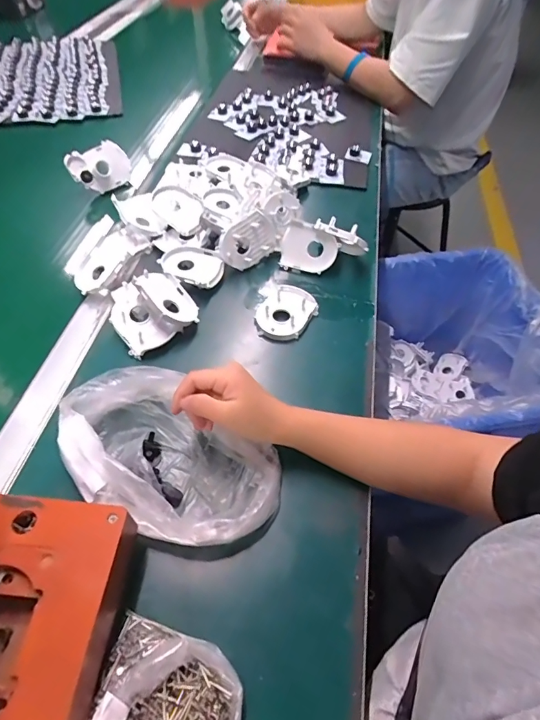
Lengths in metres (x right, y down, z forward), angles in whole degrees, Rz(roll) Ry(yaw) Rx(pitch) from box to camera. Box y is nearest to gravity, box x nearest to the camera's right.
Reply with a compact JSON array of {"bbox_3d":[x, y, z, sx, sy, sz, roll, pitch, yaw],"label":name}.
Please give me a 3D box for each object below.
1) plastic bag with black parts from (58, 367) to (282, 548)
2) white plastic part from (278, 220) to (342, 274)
[{"bbox_3d":[-0.097,0.093,0.409,0.212,0.061,0.136,31,59,21],"label":"plastic bag with black parts"},{"bbox_3d":[0.056,-0.161,0.613,0.082,0.062,0.018,20,17,15],"label":"white plastic part"}]

